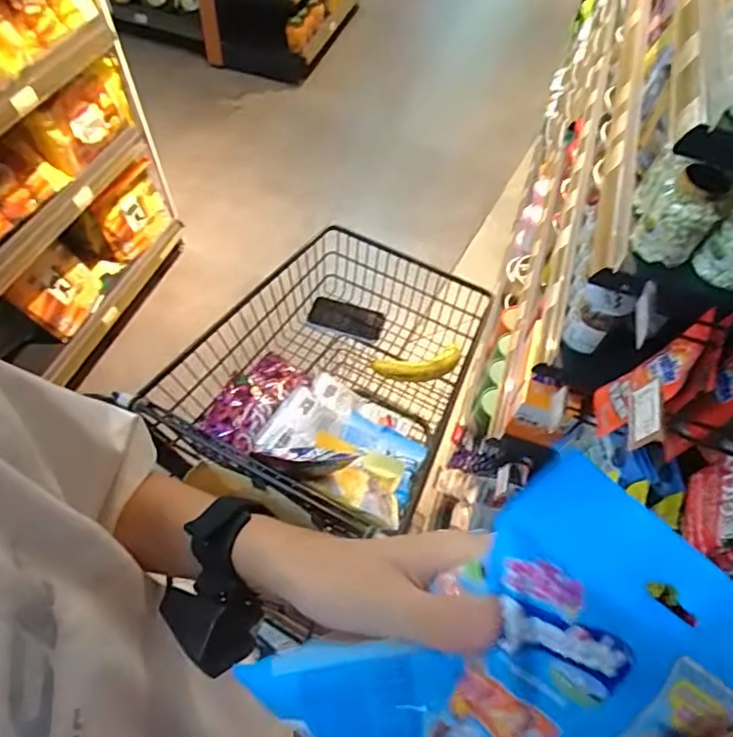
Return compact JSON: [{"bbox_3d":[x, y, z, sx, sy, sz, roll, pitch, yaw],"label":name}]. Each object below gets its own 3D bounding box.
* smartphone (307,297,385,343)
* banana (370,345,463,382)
[{"bbox_3d":[-0.042,-0.105,1.157,0.155,0.014,0.068,18,80,2],"label":"smartphone"},{"bbox_3d":[0.101,-0.002,1.092,0.175,0.048,0.053,-7,58,-10],"label":"banana"}]

